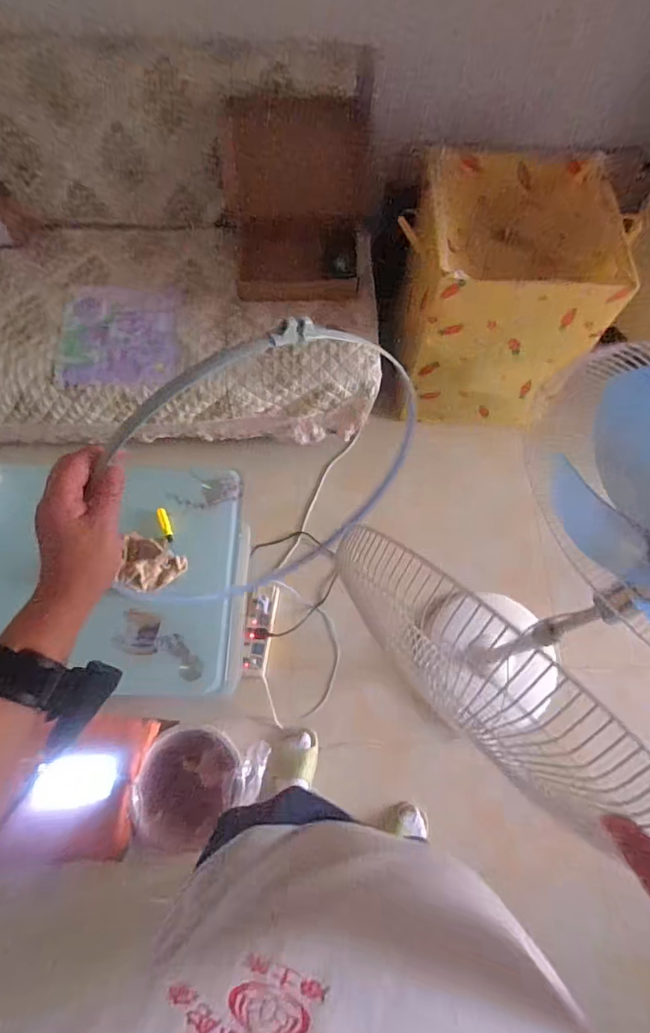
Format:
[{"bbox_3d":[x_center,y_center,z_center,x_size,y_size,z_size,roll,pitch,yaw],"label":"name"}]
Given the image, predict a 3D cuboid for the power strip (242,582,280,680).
[{"bbox_3d":[-0.191,0.320,1.406,0.079,0.044,0.268,8,67,2],"label":"power strip"}]

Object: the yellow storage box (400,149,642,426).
[{"bbox_3d":[0.476,-0.623,1.421,0.466,0.521,0.452,1,67,0],"label":"yellow storage box"}]

